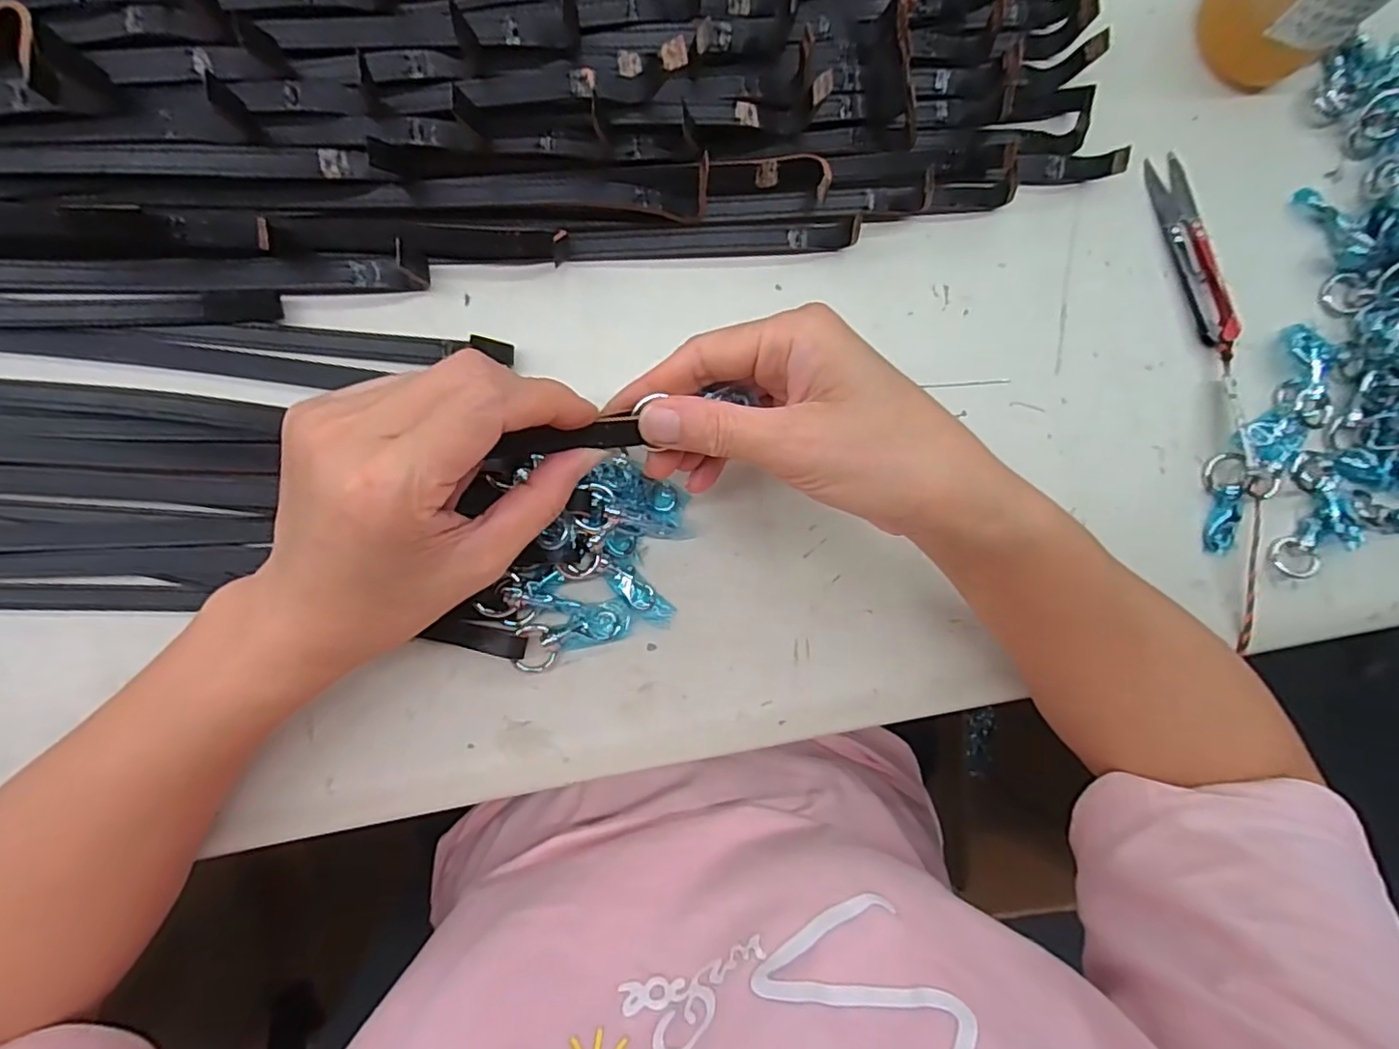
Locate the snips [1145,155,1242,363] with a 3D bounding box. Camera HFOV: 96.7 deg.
[{"bbox_3d":[0.264,-0.143,0.329,0.025,0.013,0.109,-16,93,-8],"label":"snips"}]

